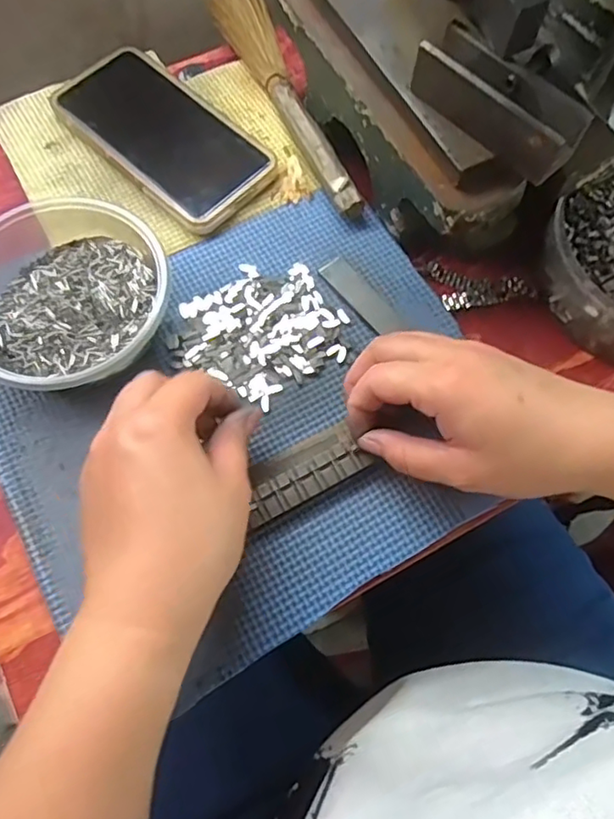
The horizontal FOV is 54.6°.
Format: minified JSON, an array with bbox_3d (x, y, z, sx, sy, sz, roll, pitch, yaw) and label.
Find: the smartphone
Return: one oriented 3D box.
[{"bbox_3d":[-0.097,-0.184,0.399,0.152,0.011,0.076,43,73,14],"label":"smartphone"}]

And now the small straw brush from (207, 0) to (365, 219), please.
[{"bbox_3d":[-0.017,-0.223,0.413,0.035,0.019,0.226,-20,71,-10],"label":"small straw brush"}]

